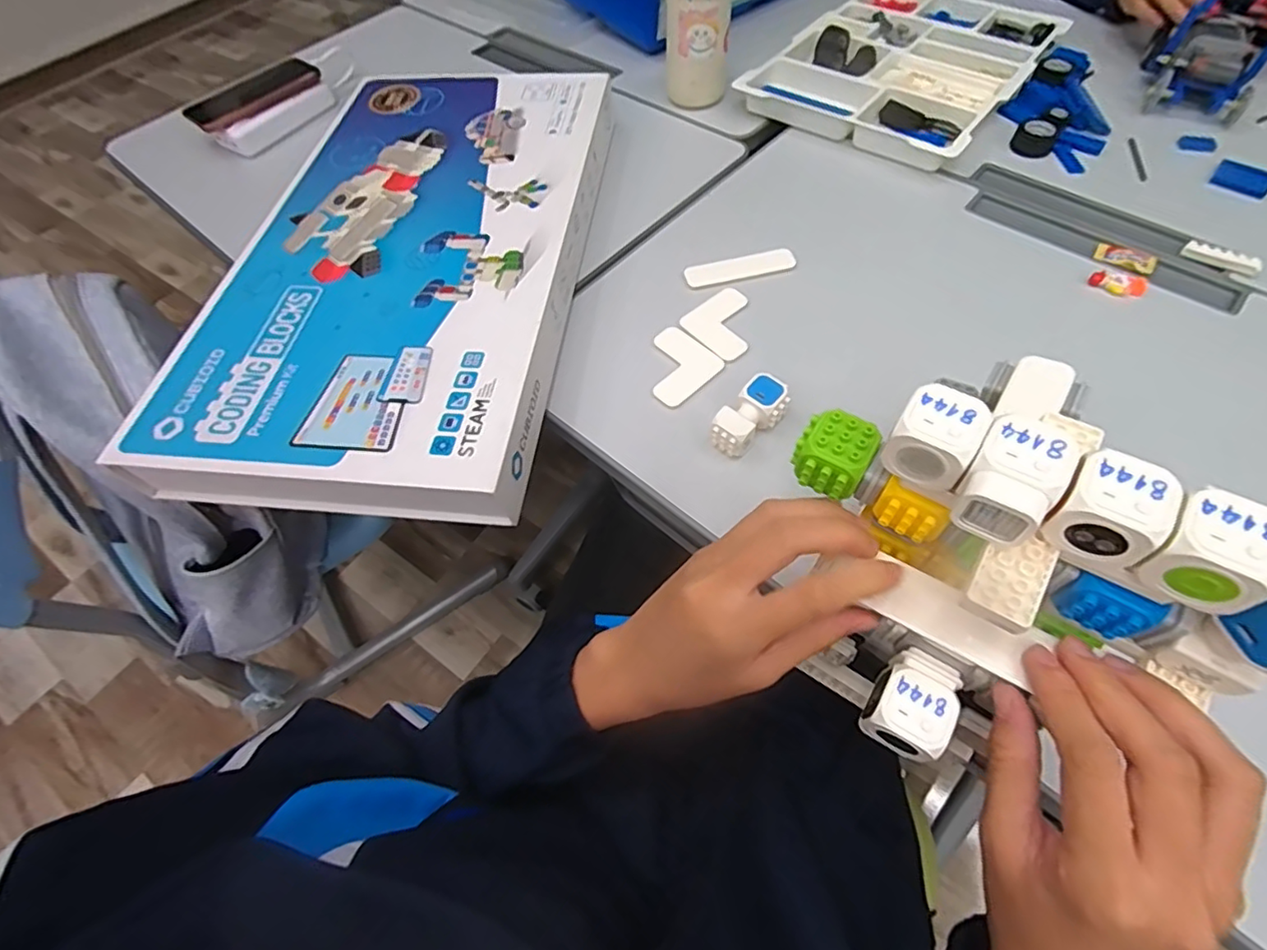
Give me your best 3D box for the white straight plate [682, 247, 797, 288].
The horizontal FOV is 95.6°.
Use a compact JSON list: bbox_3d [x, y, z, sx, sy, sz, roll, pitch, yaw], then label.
[{"bbox_3d":[0.103,-0.199,0.553,0.105,0.005,0.029,-12,59,-3],"label":"white straight plate"}]

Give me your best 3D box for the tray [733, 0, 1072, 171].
[{"bbox_3d":[0.344,-0.520,0.710,0.261,0.033,0.398,33,66,21],"label":"tray"}]

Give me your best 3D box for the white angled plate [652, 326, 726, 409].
[{"bbox_3d":[0.035,-0.095,0.499,0.066,0.005,0.067,-39,64,-18],"label":"white angled plate"}]

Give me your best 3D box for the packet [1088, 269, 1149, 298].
[{"bbox_3d":[0.433,-0.171,0.515,0.042,0.013,0.024,33,66,21],"label":"packet"}]

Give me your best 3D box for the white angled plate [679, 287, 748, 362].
[{"bbox_3d":[0.086,-0.139,0.524,0.069,0.004,0.068,-38,64,-17],"label":"white angled plate"}]

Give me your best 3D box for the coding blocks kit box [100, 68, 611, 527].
[{"bbox_3d":[-0.204,-0.219,0.546,0.302,0.045,0.563,4,59,6],"label":"coding blocks kit box"}]

